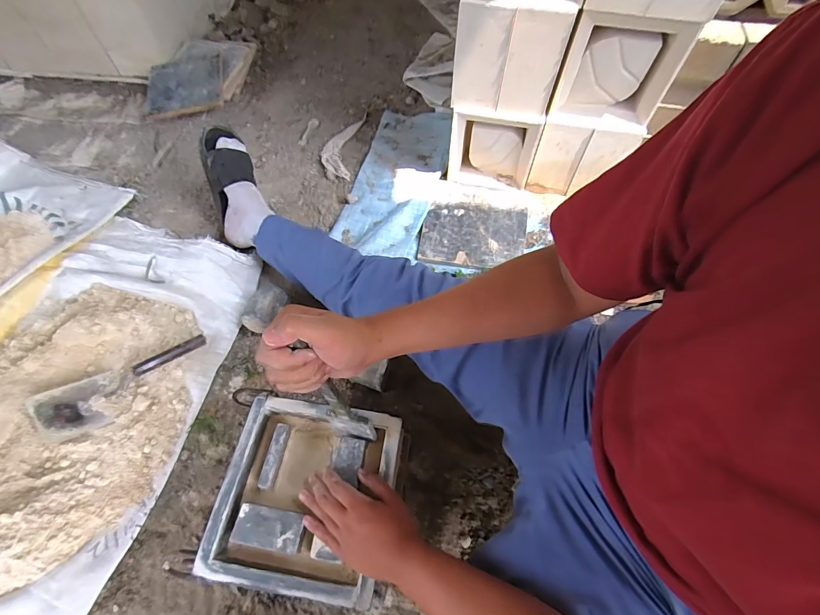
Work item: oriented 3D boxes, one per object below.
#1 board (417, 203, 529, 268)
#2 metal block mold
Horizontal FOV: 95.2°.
[{"bbox_3d":[0.158,-0.184,0.923,0.256,0.010,0.185,5,60,2],"label":"board"},{"bbox_3d":[-0.150,0.267,0.558,0.244,0.056,0.252,6,60,3],"label":"metal block mold"}]

